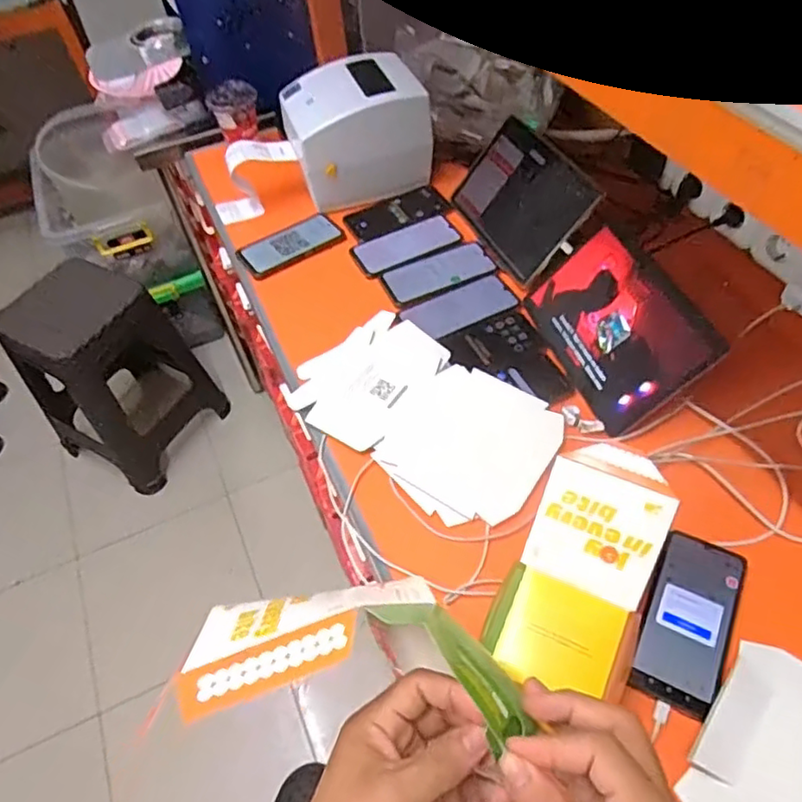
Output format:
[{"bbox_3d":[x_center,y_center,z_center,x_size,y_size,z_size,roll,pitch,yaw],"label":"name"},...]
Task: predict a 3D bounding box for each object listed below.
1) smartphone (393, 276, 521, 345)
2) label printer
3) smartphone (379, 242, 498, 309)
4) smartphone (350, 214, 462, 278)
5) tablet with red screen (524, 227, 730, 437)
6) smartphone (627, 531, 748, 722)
[{"bbox_3d":[0.086,-0.130,0.884,0.165,0.008,0.085,-26,55,-14],"label":"smartphone"},{"bbox_3d":[-0.074,-0.450,1.045,0.221,0.159,0.162,-17,53,-8],"label":"label printer"},{"bbox_3d":[0.055,-0.193,0.936,0.168,0.007,0.085,-23,54,-12],"label":"smartphone"},{"bbox_3d":[0.007,-0.250,0.990,0.169,0.007,0.084,-25,54,-13],"label":"smartphone"},{"bbox_3d":[0.264,-0.101,0.773,0.016,0.164,0.255,15,40,-37],"label":"tablet with red screen"},{"bbox_3d":[0.279,0.209,0.600,0.077,0.005,0.171,21,57,20],"label":"smartphone"}]

